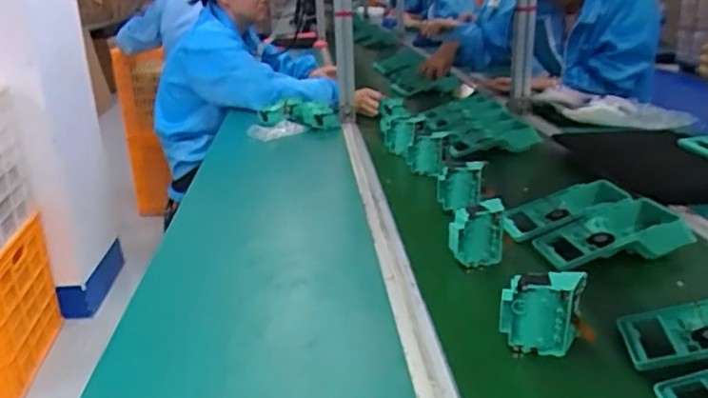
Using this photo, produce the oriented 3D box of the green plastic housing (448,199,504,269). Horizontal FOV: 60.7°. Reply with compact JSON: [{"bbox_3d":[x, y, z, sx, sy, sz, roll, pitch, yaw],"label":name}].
[{"bbox_3d":[0.156,0.043,0.773,0.066,0.072,0.051,5,21,14],"label":"green plastic housing"}]

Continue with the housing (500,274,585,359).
[{"bbox_3d":[0.181,0.109,0.590,0.073,0.079,0.032,7,21,18],"label":"housing"}]

